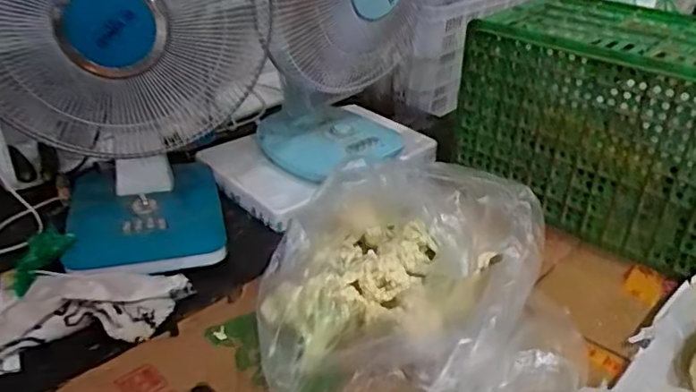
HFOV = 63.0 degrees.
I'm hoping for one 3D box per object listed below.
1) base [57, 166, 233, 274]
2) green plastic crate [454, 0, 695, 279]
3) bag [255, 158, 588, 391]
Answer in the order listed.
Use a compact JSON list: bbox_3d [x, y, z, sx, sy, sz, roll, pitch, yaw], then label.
[{"bbox_3d":[-0.360,0.022,0.996,0.262,0.051,0.335,-8,33,-17],"label":"base"},{"bbox_3d":[0.484,-0.140,1.023,0.296,0.311,0.483,-26,41,-38],"label":"green plastic crate"},{"bbox_3d":[0.078,0.117,0.719,0.378,0.168,0.386,-5,32,-11],"label":"bag"}]

